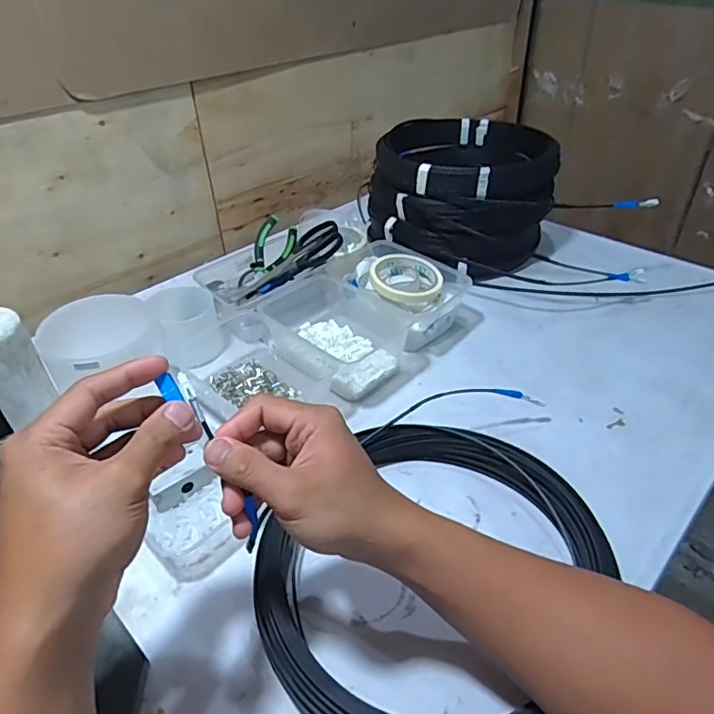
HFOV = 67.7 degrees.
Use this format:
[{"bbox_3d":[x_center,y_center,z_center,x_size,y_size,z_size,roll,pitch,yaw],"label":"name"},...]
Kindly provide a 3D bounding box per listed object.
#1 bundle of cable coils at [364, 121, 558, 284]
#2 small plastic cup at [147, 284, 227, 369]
[{"bbox_3d":[0.169,-0.266,0.852,0.265,0.142,0.291,15,40,21],"label":"bundle of cable coils"},{"bbox_3d":[-0.210,-0.039,0.670,0.075,0.084,0.074,-1,37,1],"label":"small plastic cup"}]

